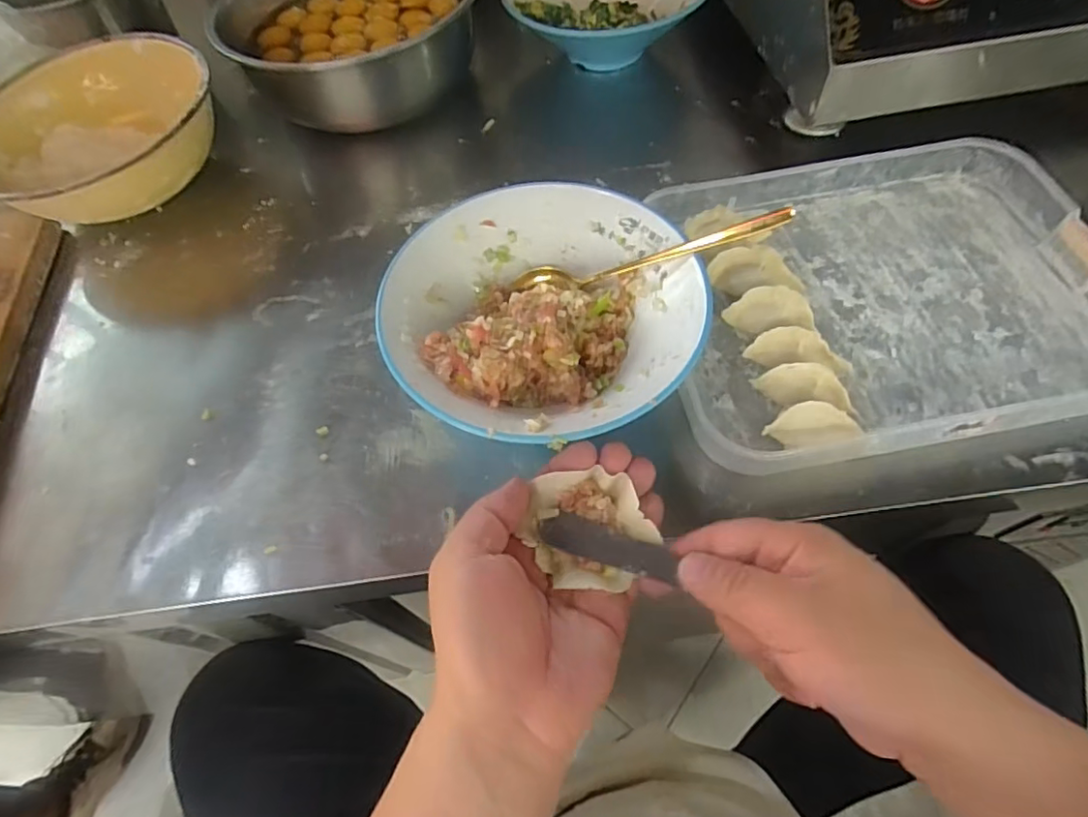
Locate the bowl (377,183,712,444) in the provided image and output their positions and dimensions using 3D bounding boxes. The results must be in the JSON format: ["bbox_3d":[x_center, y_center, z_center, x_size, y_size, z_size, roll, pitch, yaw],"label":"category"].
[{"bbox_3d":[0.000,-0.057,0.371,0.188,0.070,0.195,-2,61,3],"label":"bowl"}]

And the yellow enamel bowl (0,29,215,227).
[{"bbox_3d":[-0.364,-0.216,0.466,0.179,0.062,0.179,-2,61,3],"label":"yellow enamel bowl"}]

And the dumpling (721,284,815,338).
[{"bbox_3d":[0.147,-0.061,0.376,0.052,0.032,0.024,11,62,11],"label":"dumpling"}]

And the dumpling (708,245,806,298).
[{"bbox_3d":[0.146,-0.093,0.395,0.060,0.025,0.026,10,62,10],"label":"dumpling"}]

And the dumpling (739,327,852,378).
[{"bbox_3d":[0.159,-0.033,0.358,0.059,0.029,0.020,12,62,11],"label":"dumpling"}]

